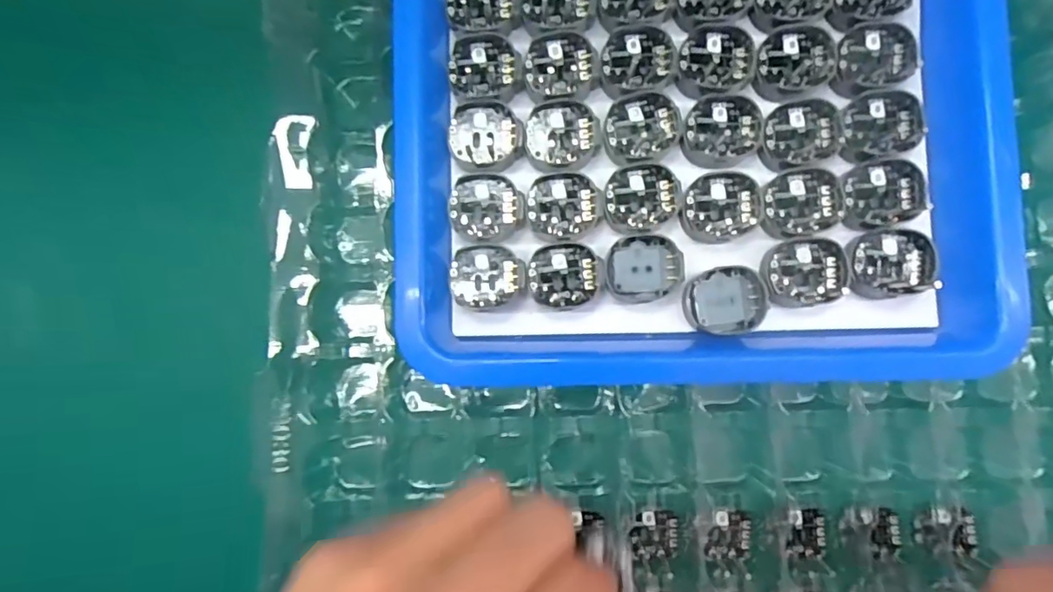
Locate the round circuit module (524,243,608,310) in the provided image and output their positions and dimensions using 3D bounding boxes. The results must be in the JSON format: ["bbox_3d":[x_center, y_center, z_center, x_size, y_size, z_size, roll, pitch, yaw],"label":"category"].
[{"bbox_3d":[0.015,-0.007,0.211,0.028,0.009,0.024,-10,84,1],"label":"round circuit module"}]

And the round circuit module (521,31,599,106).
[{"bbox_3d":[0.013,-0.087,0.209,0.028,0.004,0.025,-10,84,1],"label":"round circuit module"}]

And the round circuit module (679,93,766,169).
[{"bbox_3d":[0.073,-0.062,0.207,0.030,0.004,0.027,-16,84,0],"label":"round circuit module"}]

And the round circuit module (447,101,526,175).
[{"bbox_3d":[-0.015,-0.061,0.208,0.027,0.004,0.026,-11,84,1],"label":"round circuit module"}]

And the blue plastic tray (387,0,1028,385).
[{"bbox_3d":[0.061,-0.057,0.219,0.216,0.054,0.181,0,84,2],"label":"blue plastic tray"}]

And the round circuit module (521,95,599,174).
[{"bbox_3d":[0.013,-0.061,0.208,0.028,0.004,0.026,-13,84,1],"label":"round circuit module"}]

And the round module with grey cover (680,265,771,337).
[{"bbox_3d":[0.075,0.002,0.208,0.029,0.008,0.024,0,84,2],"label":"round module with grey cover"}]

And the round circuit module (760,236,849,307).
[{"bbox_3d":[0.102,-0.009,0.203,0.030,0.004,0.024,-13,84,1],"label":"round circuit module"}]

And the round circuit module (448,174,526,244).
[{"bbox_3d":[-0.015,-0.033,0.207,0.027,0.004,0.025,0,84,2],"label":"round circuit module"}]

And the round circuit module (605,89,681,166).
[{"bbox_3d":[0.043,-0.064,0.207,0.028,0.004,0.027,-11,84,1],"label":"round circuit module"}]

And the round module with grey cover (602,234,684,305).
[{"bbox_3d":[0.044,-0.010,0.208,0.028,0.005,0.024,-12,84,1],"label":"round module with grey cover"}]

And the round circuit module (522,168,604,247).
[{"bbox_3d":[0.014,-0.033,0.207,0.028,0.004,0.026,0,84,2],"label":"round circuit module"}]

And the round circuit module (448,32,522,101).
[{"bbox_3d":[-0.016,-0.087,0.211,0.027,0.005,0.024,1,84,2],"label":"round circuit module"}]

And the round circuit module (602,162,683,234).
[{"bbox_3d":[0.043,-0.037,0.207,0.029,0.004,0.025,-14,84,1],"label":"round circuit module"}]

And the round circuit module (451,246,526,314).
[{"bbox_3d":[-0.014,-0.006,0.210,0.028,0.010,0.024,-5,84,2],"label":"round circuit module"}]

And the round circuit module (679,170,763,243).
[{"bbox_3d":[0.072,-0.033,0.206,0.029,0.005,0.025,-14,84,1],"label":"round circuit module"}]

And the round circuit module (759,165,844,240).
[{"bbox_3d":[0.102,-0.035,0.205,0.030,0.004,0.025,-16,84,0],"label":"round circuit module"}]

